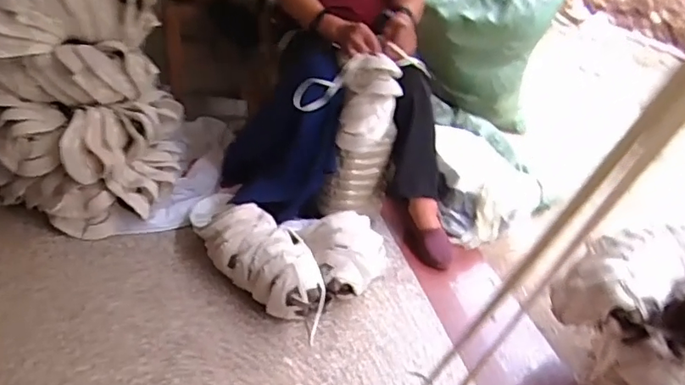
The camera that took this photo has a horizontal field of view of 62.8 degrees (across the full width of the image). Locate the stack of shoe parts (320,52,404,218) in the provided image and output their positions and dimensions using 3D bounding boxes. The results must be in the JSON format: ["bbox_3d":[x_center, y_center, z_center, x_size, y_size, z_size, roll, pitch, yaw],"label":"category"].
[{"bbox_3d":[0.048,-0.123,1.417,0.141,0.409,0.124,15,32,13],"label":"stack of shoe parts"}]

